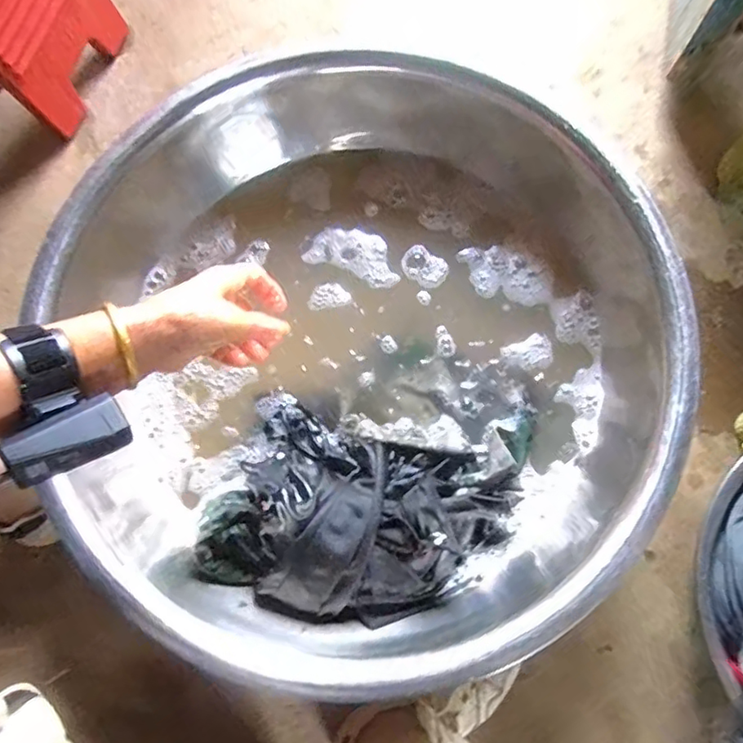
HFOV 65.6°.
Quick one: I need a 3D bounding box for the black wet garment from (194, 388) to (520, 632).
[{"bbox_3d":[-0.012,0.159,0.599,0.289,0.069,0.201,19,79,7],"label":"black wet garment"}]

